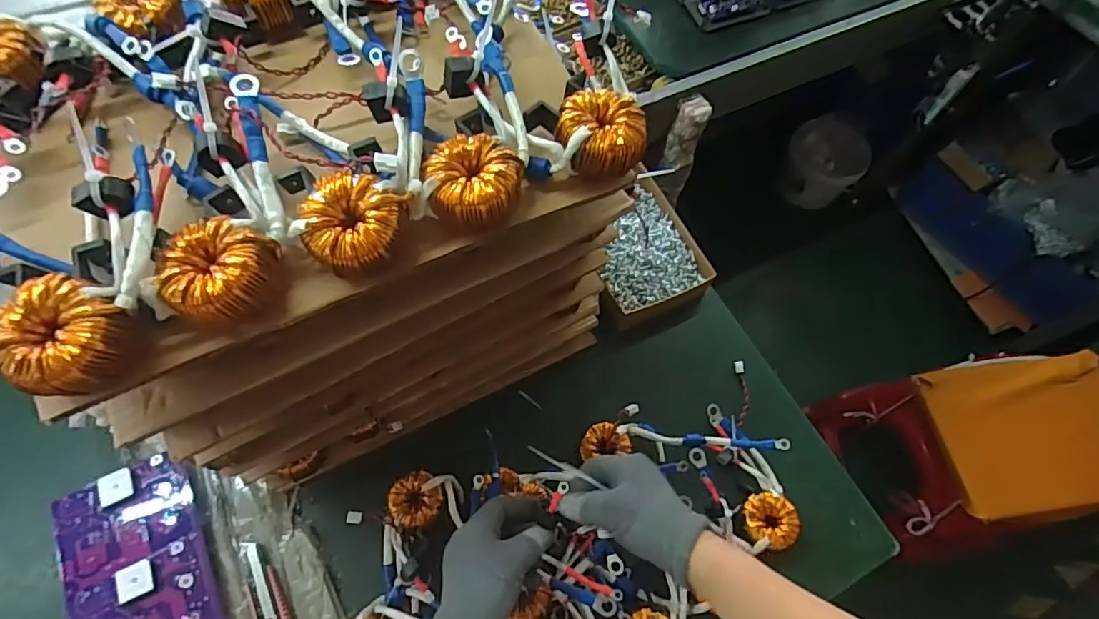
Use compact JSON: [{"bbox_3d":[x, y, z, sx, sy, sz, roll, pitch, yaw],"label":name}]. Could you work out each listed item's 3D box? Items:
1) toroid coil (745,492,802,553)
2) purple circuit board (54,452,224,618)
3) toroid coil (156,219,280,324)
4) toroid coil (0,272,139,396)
[{"bbox_3d":[0.240,0.229,0.583,0.052,0.022,0.056,1,64,-2],"label":"toroid coil"},{"bbox_3d":[-0.415,0.256,0.541,0.124,0.018,0.197,-21,68,-17],"label":"purple circuit board"},{"bbox_3d":[-0.191,-0.021,0.312,0.055,0.031,0.056,1,64,-2],"label":"toroid coil"},{"bbox_3d":[-0.258,0.016,0.288,0.055,0.032,0.056,1,64,-2],"label":"toroid coil"}]

